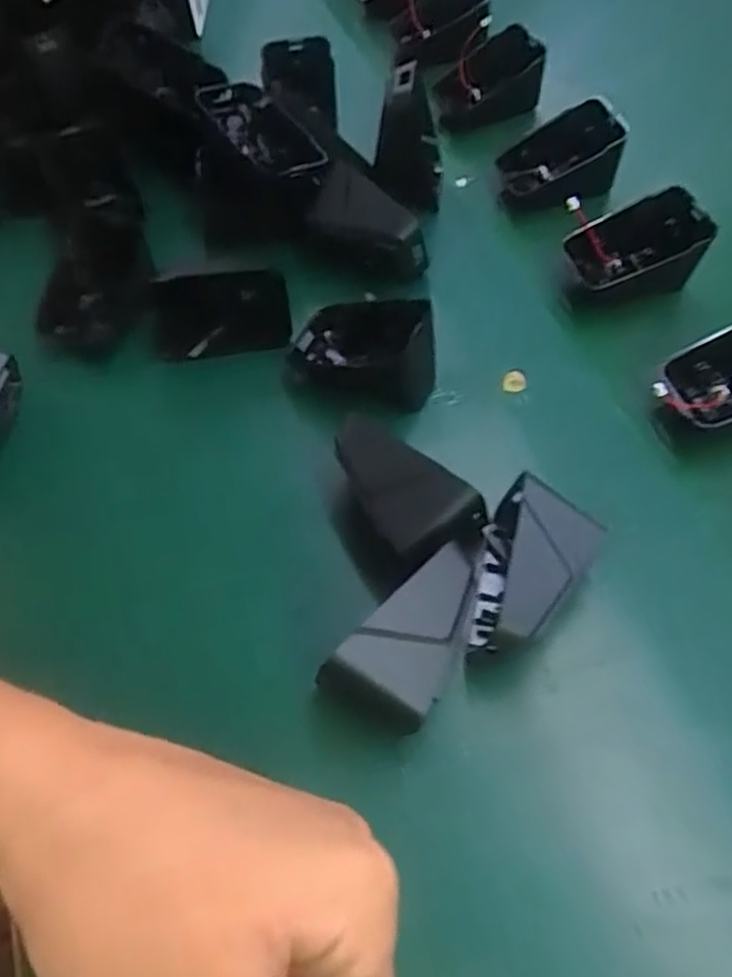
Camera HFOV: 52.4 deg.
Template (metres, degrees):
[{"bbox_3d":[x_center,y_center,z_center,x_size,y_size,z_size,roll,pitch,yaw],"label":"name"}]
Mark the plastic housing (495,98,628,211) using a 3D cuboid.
[{"bbox_3d":[0.112,-0.191,0.436,0.064,0.041,0.051,-10,58,-6],"label":"plastic housing"}]

